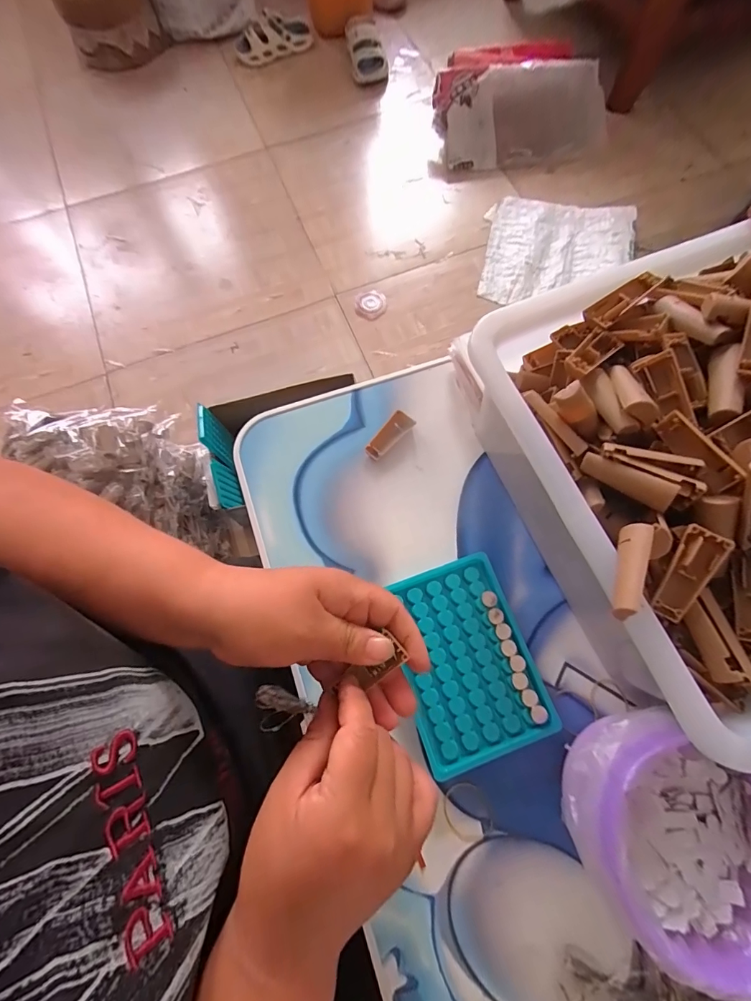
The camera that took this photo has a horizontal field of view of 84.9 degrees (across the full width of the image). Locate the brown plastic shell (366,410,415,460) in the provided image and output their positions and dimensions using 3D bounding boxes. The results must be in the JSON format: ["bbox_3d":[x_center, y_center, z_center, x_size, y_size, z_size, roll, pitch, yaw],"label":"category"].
[{"bbox_3d":[0.012,-0.056,0.364,0.019,0.007,0.049,37,77,11],"label":"brown plastic shell"}]

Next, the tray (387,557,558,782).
[{"bbox_3d":[0.064,0.116,0.304,0.093,0.021,0.131,-20,73,-5],"label":"tray"}]

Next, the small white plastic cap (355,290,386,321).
[{"bbox_3d":[-0.012,-0.502,1.054,0.077,0.025,0.089,2,73,2],"label":"small white plastic cap"}]

